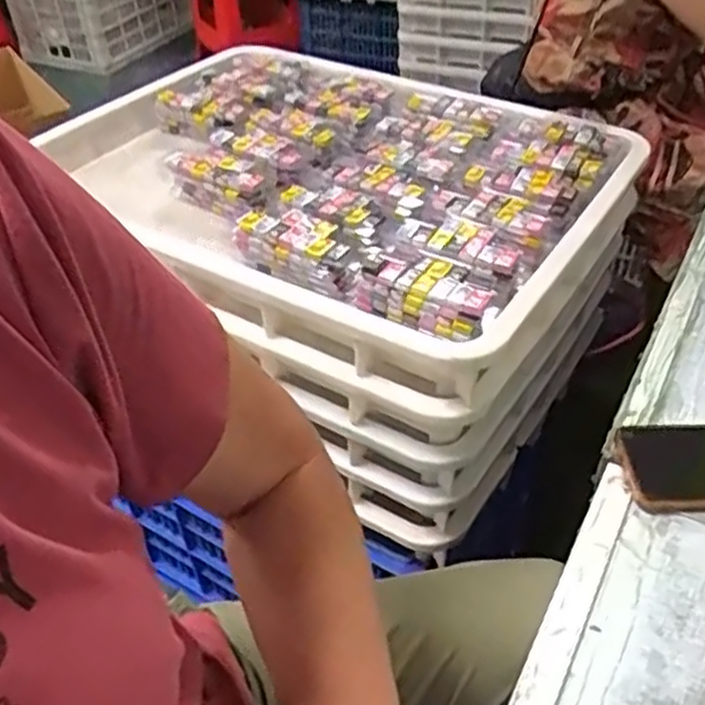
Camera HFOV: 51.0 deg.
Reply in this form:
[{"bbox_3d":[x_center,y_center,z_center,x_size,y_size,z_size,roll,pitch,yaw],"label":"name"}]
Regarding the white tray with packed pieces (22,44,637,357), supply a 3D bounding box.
[{"bbox_3d":[-0.053,-0.223,0.846,0.681,0.064,0.435,22,47,28],"label":"white tray with packed pieces"}]

